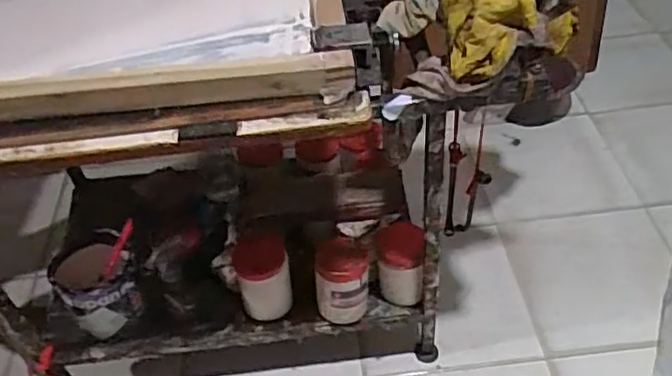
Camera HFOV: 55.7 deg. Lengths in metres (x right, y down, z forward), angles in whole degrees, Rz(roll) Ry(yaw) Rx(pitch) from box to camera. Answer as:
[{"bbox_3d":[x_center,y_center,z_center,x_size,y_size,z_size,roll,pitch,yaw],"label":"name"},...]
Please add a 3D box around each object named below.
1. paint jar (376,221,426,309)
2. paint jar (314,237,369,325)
[{"bbox_3d":[0.130,0.153,1.270,0.088,0.147,0.095,-3,47,3],"label":"paint jar"},{"bbox_3d":[0.012,0.179,1.252,0.102,0.153,0.112,-3,47,3],"label":"paint jar"}]

